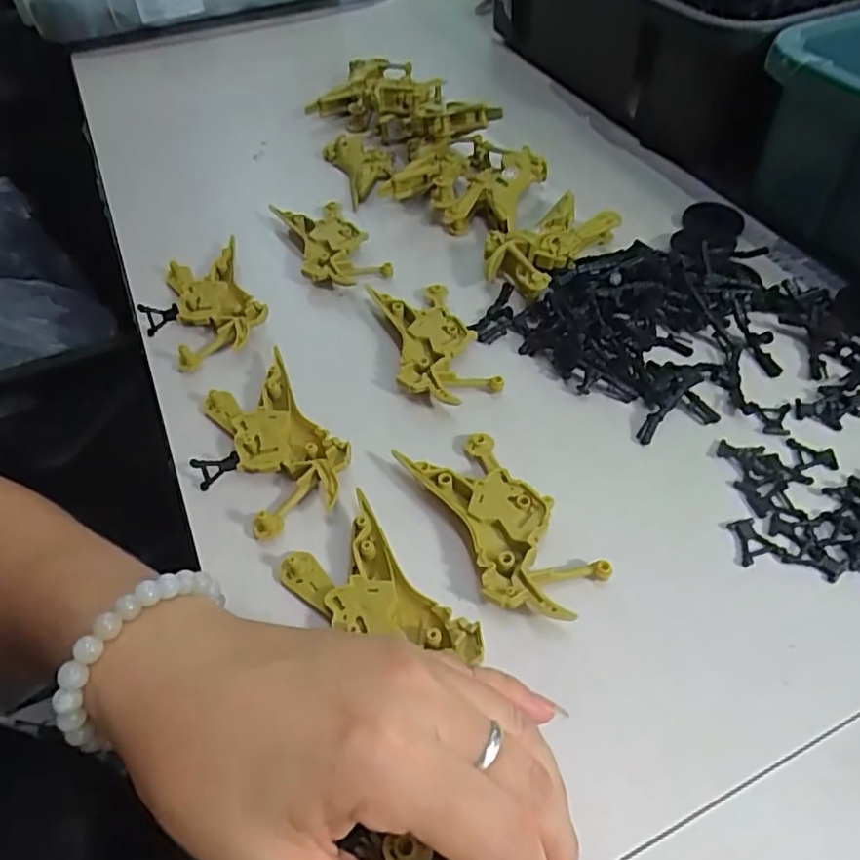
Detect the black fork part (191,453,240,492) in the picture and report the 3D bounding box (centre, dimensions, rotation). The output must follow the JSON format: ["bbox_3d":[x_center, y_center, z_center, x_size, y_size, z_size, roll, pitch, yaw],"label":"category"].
[{"bbox_3d":[-0.099,0.018,0.297,0.021,0.019,0.005,-24,54,-17],"label":"black fork part"}]

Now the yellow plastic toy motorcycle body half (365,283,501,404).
[{"bbox_3d":[0.001,-0.048,0.350,0.048,0.012,0.094,-16,52,-11],"label":"yellow plastic toy motorcycle body half"}]

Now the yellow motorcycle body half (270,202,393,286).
[{"bbox_3d":[-0.068,-0.124,0.410,0.048,0.012,0.096,-23,54,-16],"label":"yellow motorcycle body half"}]

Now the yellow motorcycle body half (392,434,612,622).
[{"bbox_3d":[0.032,0.040,0.278,0.053,0.015,0.096,-28,55,-19],"label":"yellow motorcycle body half"}]

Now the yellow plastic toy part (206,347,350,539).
[{"bbox_3d":[-0.074,0.006,0.309,0.050,0.016,0.094,-23,54,-16],"label":"yellow plastic toy part"}]

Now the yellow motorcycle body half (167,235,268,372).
[{"bbox_3d":[-0.127,-0.076,0.373,0.050,0.017,0.093,-17,53,-11],"label":"yellow motorcycle body half"}]

